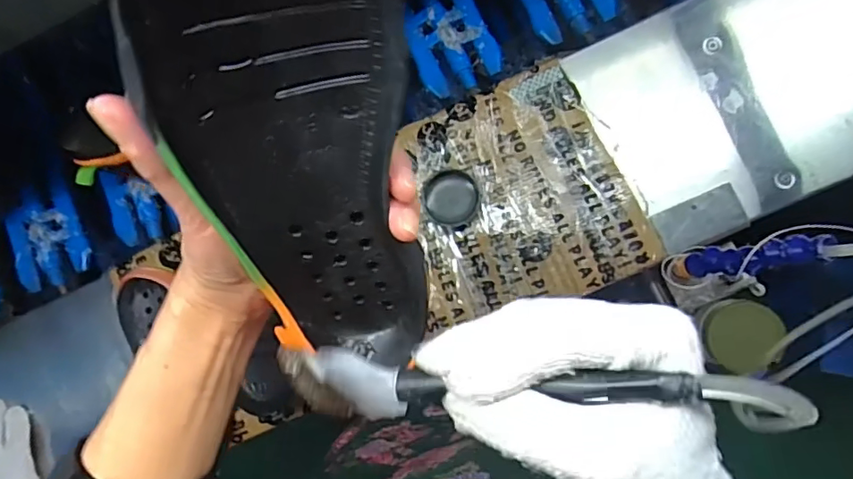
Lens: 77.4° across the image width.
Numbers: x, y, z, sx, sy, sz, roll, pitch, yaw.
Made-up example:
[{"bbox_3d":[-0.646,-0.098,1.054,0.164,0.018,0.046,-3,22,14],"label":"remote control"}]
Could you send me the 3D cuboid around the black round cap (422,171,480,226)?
[{"bbox_3d":[0.026,-0.044,0.566,0.057,0.016,0.055,-1,86,8],"label":"black round cap"}]

